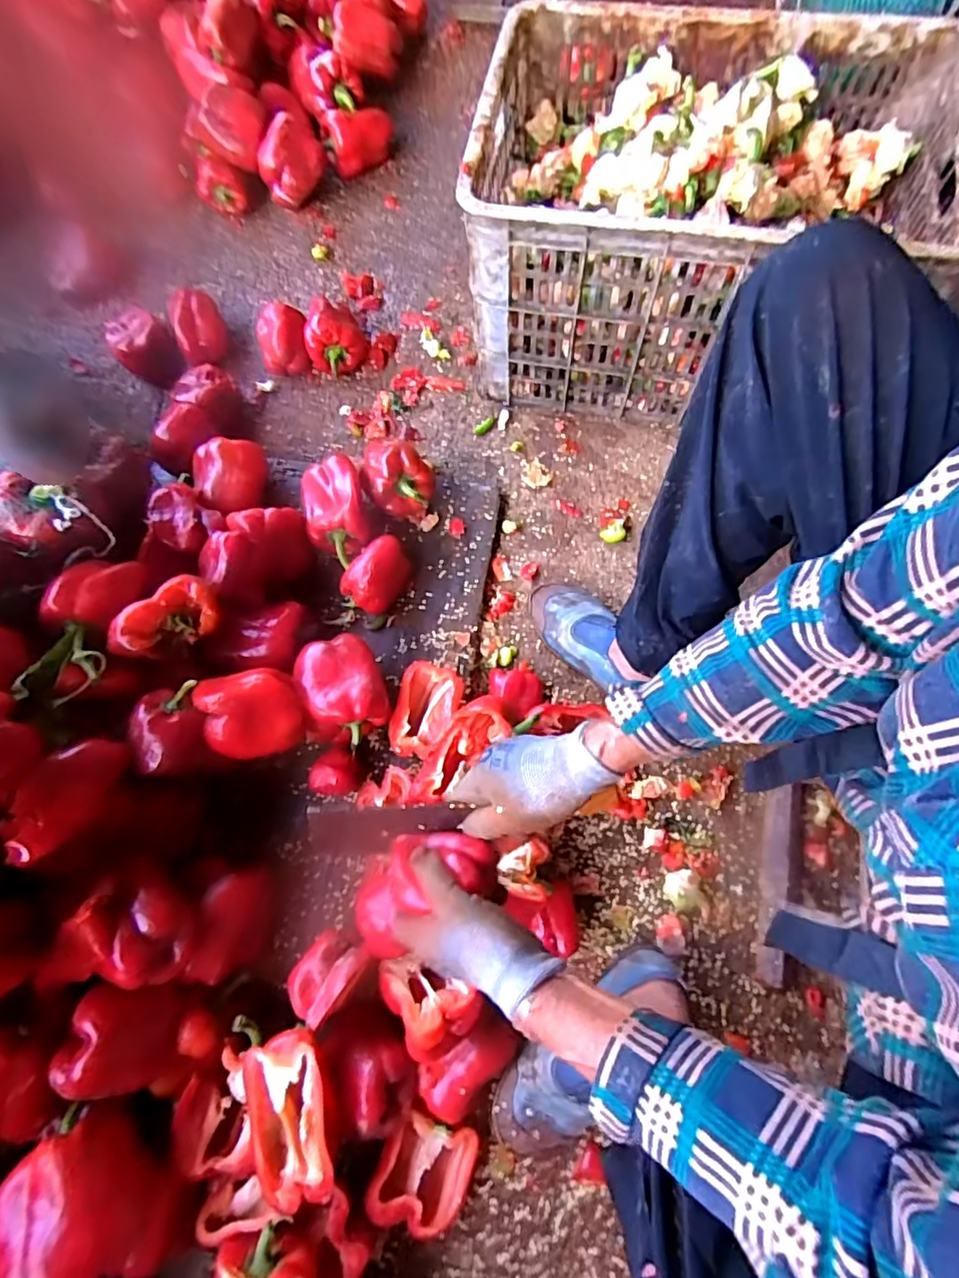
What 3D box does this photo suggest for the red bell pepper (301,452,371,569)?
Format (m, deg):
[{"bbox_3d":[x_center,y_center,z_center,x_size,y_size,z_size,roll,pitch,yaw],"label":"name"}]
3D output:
[{"bbox_3d":[-0.185,-0.163,0.733,0.079,0.072,0.125,-14,72,-4],"label":"red bell pepper"}]

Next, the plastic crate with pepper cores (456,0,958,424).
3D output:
[{"bbox_3d":[0.261,-0.523,0.727,0.511,0.277,0.373,12,72,4],"label":"plastic crate with pepper cores"}]

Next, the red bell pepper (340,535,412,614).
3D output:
[{"bbox_3d":[-0.127,-0.078,0.720,0.071,0.065,0.093,41,77,13],"label":"red bell pepper"}]

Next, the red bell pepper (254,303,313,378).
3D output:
[{"bbox_3d":[-0.301,-0.455,0.871,0.075,0.072,0.081,-9,72,-2],"label":"red bell pepper"}]

